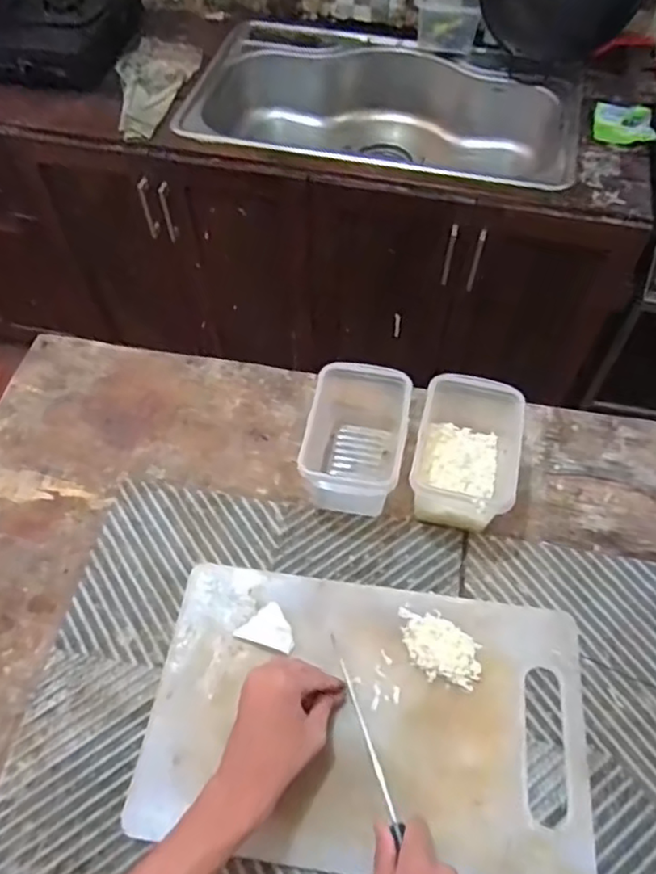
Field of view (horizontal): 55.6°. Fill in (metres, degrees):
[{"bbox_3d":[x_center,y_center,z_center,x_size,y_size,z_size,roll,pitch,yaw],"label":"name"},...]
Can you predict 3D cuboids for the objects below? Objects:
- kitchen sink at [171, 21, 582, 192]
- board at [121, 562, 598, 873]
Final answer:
[{"bbox_3d":[0.128,-0.692,1.436,0.819,0.226,0.492,15,58,10],"label":"kitchen sink"},{"bbox_3d":[0.037,0.257,0.578,0.392,0.016,0.245,6,57,6],"label":"board"}]

